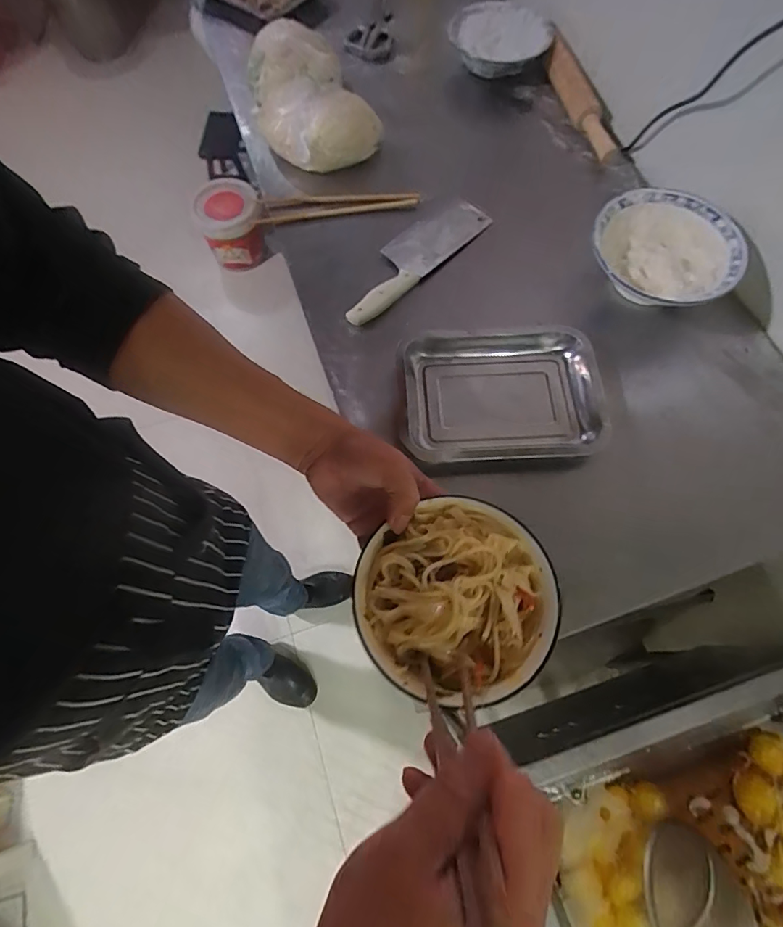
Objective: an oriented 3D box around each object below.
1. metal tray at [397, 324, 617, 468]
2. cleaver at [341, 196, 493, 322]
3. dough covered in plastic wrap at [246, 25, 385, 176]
[{"bbox_3d":[0.154,-0.087,0.612,0.278,0.041,0.178,1,68,1],"label":"metal tray"},{"bbox_3d":[0.026,-0.305,0.693,0.080,0.030,0.277,41,74,15],"label":"cleaver"},{"bbox_3d":[-0.140,-0.593,0.755,0.167,0.090,0.286,-23,70,-9],"label":"dough covered in plastic wrap"}]

